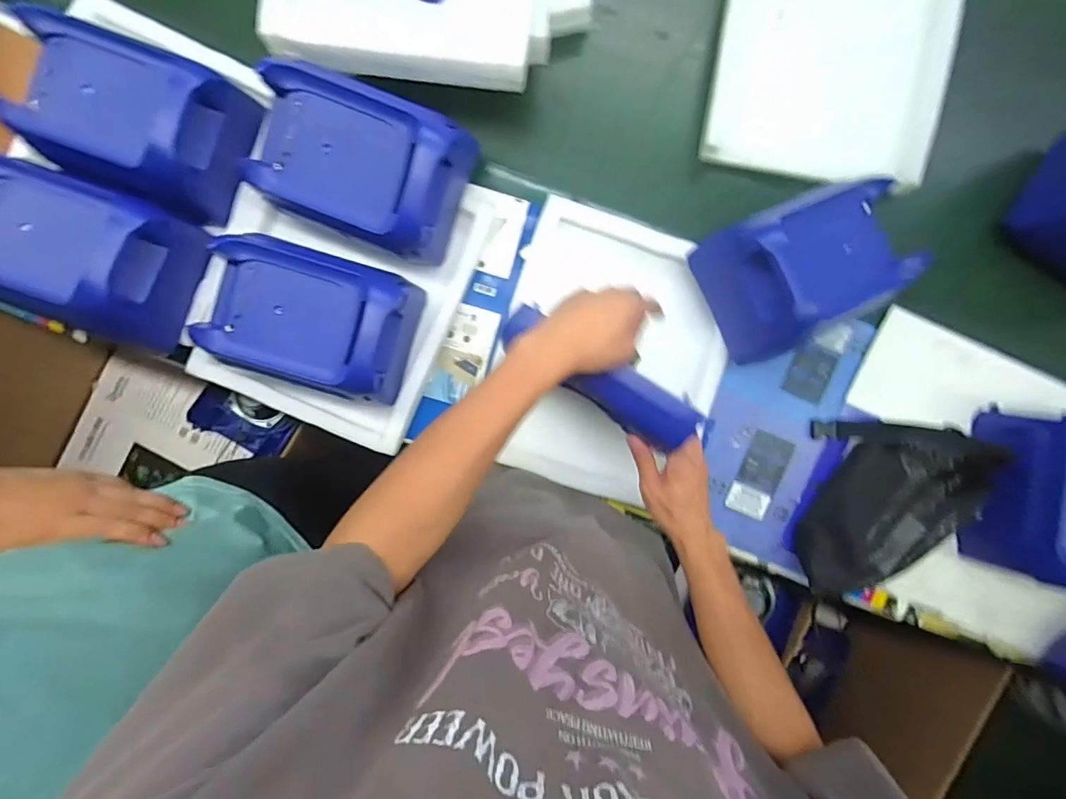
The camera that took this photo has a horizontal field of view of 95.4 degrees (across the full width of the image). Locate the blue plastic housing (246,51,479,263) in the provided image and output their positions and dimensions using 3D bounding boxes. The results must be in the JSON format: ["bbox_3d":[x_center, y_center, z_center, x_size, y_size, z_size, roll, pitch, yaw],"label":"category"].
[{"bbox_3d":[-0.193,-0.268,0.554,0.215,0.123,0.156,19,91,-3],"label":"blue plastic housing"}]

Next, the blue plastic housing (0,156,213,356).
[{"bbox_3d":[-0.512,-0.175,0.549,0.217,0.112,0.134,19,91,-3],"label":"blue plastic housing"}]

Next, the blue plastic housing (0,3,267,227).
[{"bbox_3d":[-0.452,-0.315,0.553,0.219,0.102,0.163,16,91,-3],"label":"blue plastic housing"}]

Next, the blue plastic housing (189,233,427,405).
[{"bbox_3d":[-0.260,-0.097,0.574,0.219,0.108,0.155,16,92,-3],"label":"blue plastic housing"}]

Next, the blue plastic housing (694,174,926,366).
[{"bbox_3d":[0.331,-0.158,0.567,0.224,0.109,0.152,-26,93,-1],"label":"blue plastic housing"}]

